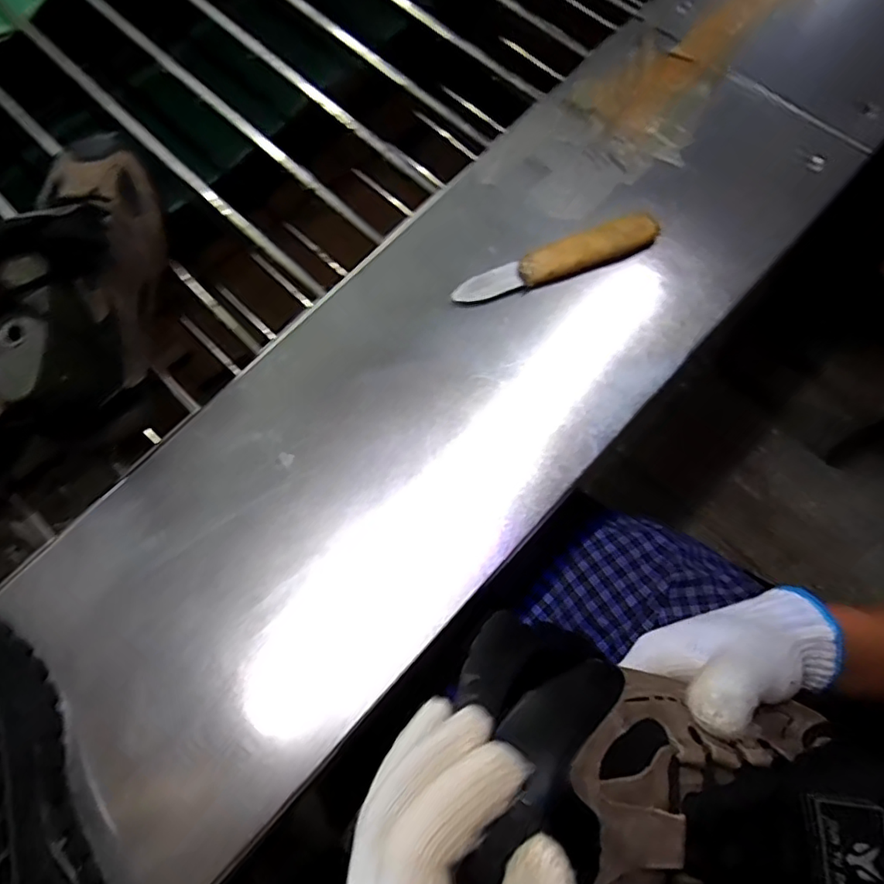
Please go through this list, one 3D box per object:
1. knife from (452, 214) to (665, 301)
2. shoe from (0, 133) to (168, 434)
[{"bbox_3d":[0.086,-0.137,0.435,0.155,0.021,0.026,-22,74,-5],"label":"knife"},{"bbox_3d":[-0.259,-0.128,0.430,0.085,0.126,0.253,-13,73,-1],"label":"shoe"}]

